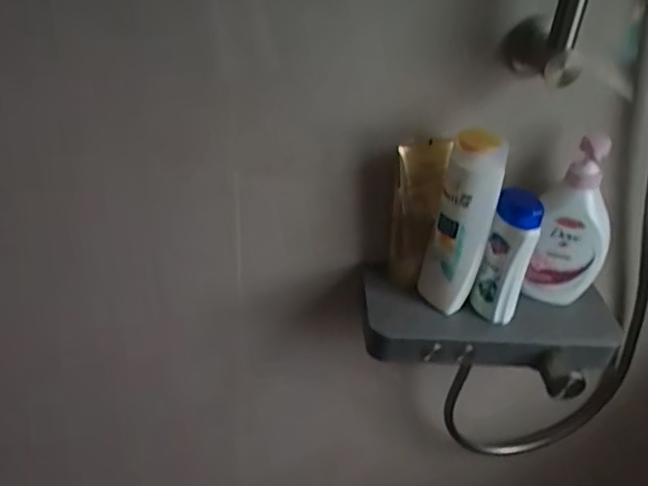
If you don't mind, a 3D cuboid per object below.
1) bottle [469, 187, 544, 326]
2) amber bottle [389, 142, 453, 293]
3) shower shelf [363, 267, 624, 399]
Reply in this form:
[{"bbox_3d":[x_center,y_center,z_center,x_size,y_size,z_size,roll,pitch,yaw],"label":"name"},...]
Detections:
[{"bbox_3d":[0.201,0.020,0.640,0.049,0.157,0.036,-2,35,-9],"label":"bottle"},{"bbox_3d":[0.104,-0.030,0.669,0.051,0.179,0.032,14,36,13],"label":"amber bottle"},{"bbox_3d":[0.191,0.103,0.689,0.289,0.048,0.121,8,35,5],"label":"shower shelf"}]

